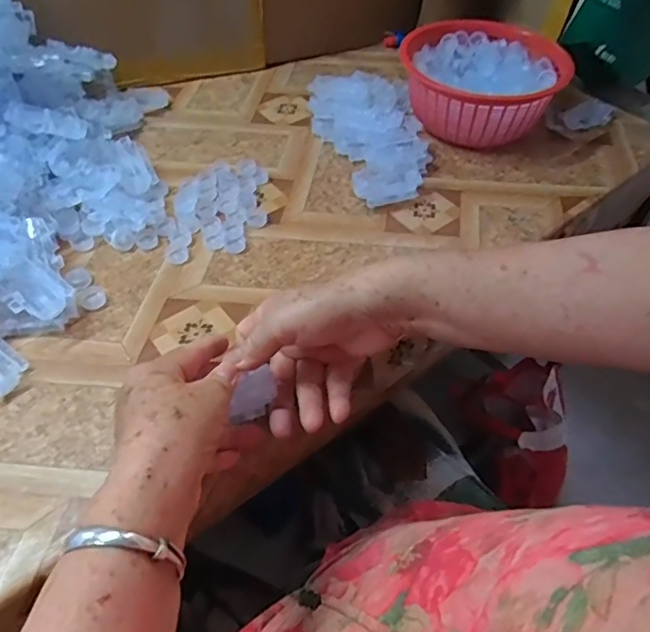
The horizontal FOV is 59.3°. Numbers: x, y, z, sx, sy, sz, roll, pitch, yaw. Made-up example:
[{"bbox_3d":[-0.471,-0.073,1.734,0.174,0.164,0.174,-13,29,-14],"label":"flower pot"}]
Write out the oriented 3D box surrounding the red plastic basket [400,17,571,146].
[{"bbox_3d":[0.176,-0.274,0.676,0.175,0.072,0.192,2,49,-2],"label":"red plastic basket"}]

